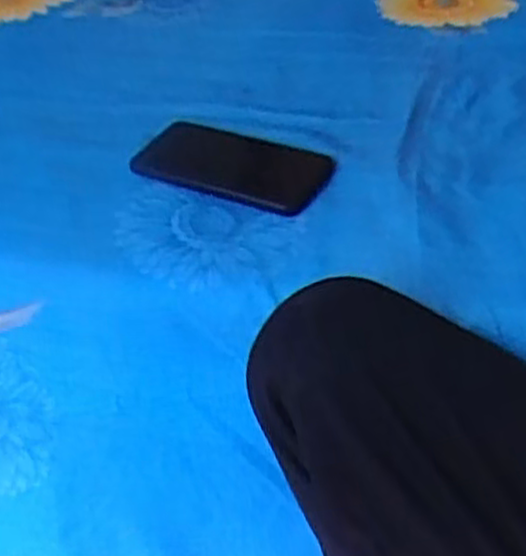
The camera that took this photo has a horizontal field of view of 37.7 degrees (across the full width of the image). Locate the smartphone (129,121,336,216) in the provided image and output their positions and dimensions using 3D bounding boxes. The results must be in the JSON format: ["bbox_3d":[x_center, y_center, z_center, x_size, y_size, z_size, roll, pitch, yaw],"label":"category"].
[{"bbox_3d":[-0.025,-0.088,0.612,0.156,0.016,0.075,17,49,20],"label":"smartphone"}]

